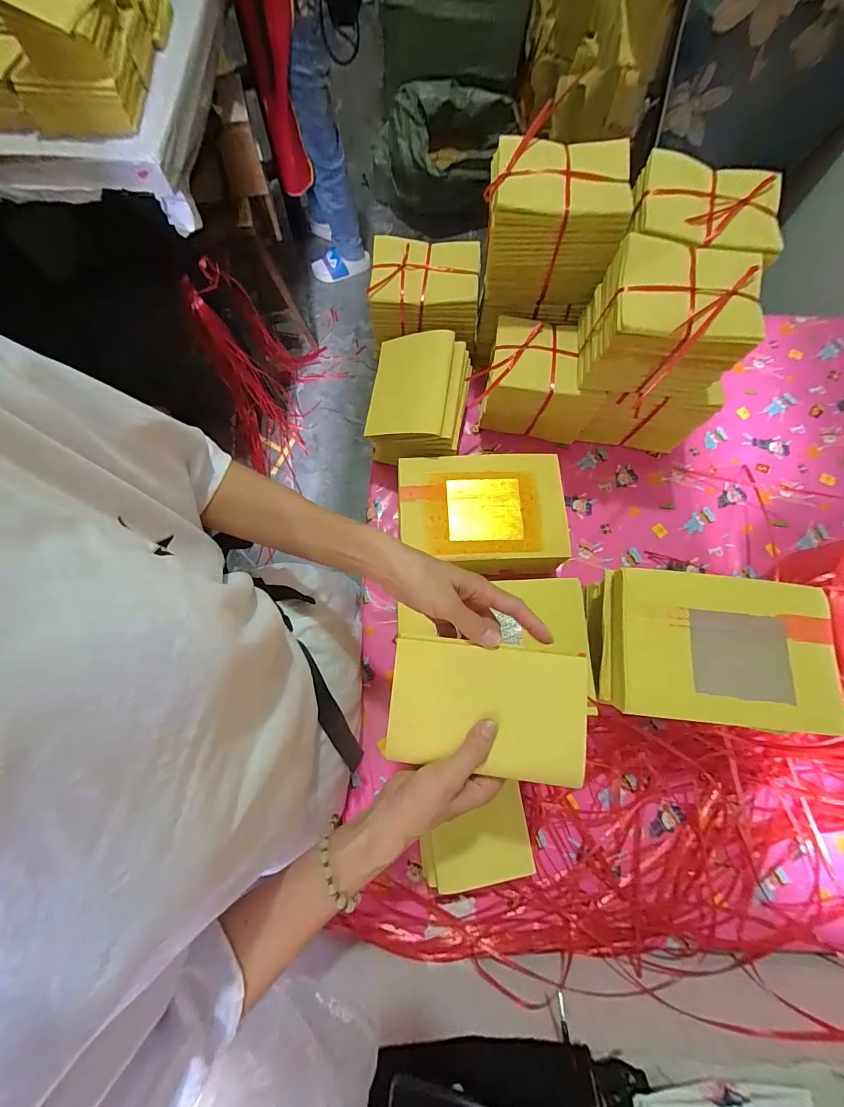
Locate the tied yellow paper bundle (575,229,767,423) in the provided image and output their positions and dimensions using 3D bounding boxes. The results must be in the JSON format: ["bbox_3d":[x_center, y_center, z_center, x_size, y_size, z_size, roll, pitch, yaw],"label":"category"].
[{"bbox_3d":[0.302,-0.286,0.519,0.161,0.131,0.121,5,76,0],"label":"tied yellow paper bundle"}]

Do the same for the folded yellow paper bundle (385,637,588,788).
[{"bbox_3d":[0.055,0.131,0.344,0.159,0.024,0.103,7,76,1],"label":"folded yellow paper bundle"}]

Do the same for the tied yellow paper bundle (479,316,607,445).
[{"bbox_3d":[0.184,-0.265,0.641,0.164,0.126,0.122,9,76,1],"label":"tied yellow paper bundle"}]

